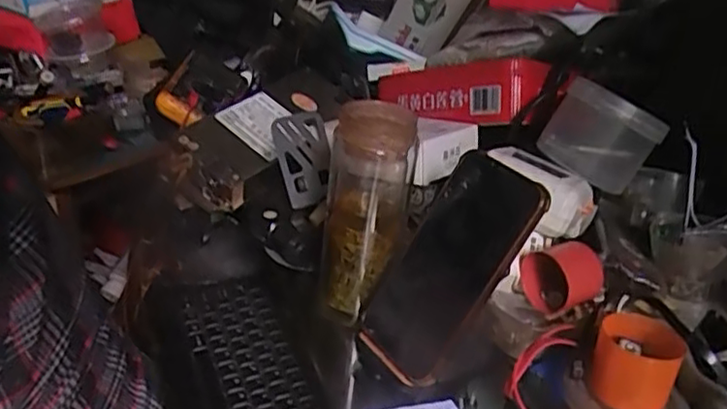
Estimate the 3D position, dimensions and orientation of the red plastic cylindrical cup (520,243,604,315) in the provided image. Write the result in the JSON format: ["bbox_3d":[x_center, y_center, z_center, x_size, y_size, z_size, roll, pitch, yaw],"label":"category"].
[{"bbox_3d":[0.143,0.050,0.469,0.041,0.044,0.049,-24,25,-34],"label":"red plastic cylindrical cup"}]

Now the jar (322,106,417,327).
[{"bbox_3d":[0.000,0.007,0.509,0.061,0.168,0.056,5,28,-3],"label":"jar"}]

